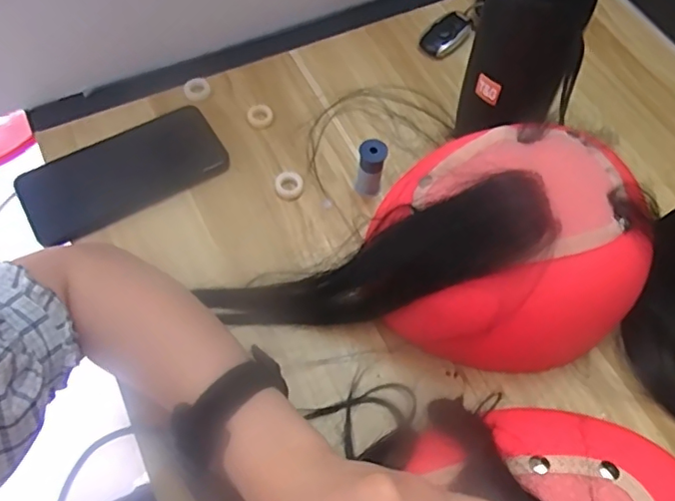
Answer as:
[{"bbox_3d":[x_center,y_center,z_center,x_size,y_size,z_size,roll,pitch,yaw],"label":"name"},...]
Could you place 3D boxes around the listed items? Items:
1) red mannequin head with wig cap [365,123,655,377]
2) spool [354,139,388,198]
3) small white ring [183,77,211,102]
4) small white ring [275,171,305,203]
[{"bbox_3d":[0.111,0.006,0.372,0.158,0.124,0.125,-6,63,-6],"label":"red mannequin head with wig cap"},{"bbox_3d":[0.027,-0.065,0.445,0.021,0.053,0.019,7,62,1],"label":"spool"},{"bbox_3d":[-0.127,-0.145,0.501,0.023,0.007,0.023,1,62,-2],"label":"small white ring"},{"bbox_3d":[-0.040,-0.055,0.455,0.023,0.008,0.028,-2,62,-4],"label":"small white ring"}]

